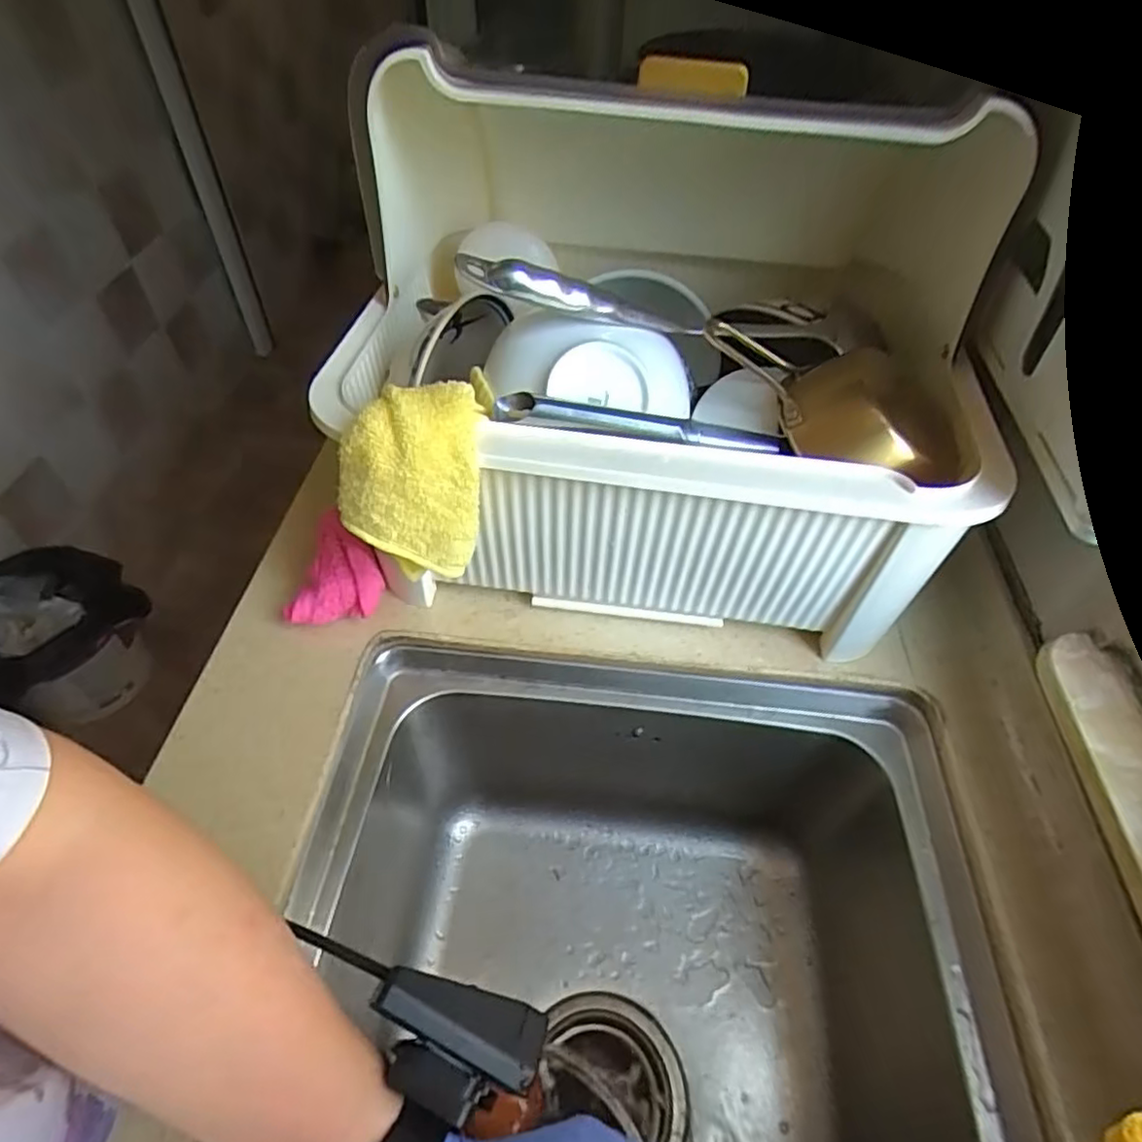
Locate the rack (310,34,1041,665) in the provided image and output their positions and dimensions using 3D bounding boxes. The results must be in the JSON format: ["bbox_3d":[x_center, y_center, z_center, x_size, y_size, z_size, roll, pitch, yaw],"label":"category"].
[{"bbox_3d":[0.056,-0.159,0.466,0.403,0.314,0.297,5,53,3],"label":"rack"}]

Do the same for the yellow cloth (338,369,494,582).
[{"bbox_3d":[-0.092,-0.058,0.394,0.079,0.098,0.074,7,54,5],"label":"yellow cloth"}]

